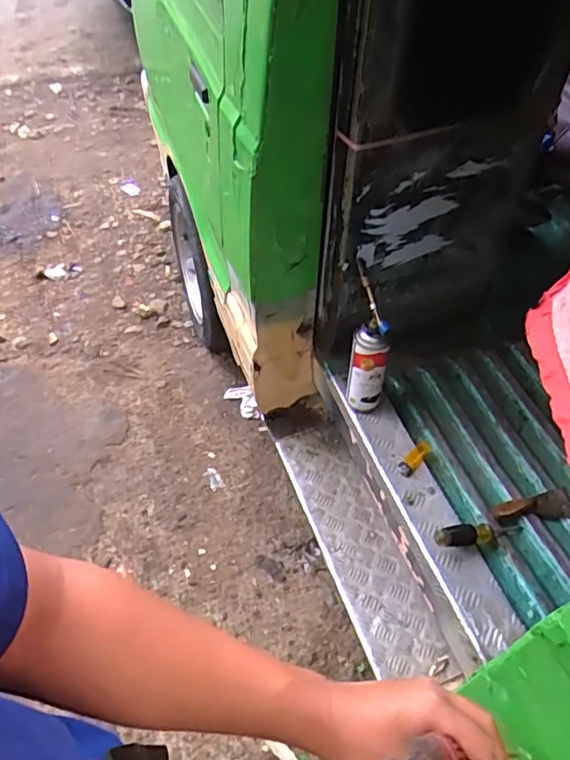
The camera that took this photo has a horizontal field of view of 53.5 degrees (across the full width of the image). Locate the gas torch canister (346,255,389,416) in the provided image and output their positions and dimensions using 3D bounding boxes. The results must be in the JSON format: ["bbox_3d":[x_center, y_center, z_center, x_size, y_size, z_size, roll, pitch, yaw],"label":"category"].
[{"bbox_3d":[0.149,-0.062,1.019,0.059,0.271,0.100,-5,29,-8],"label":"gas torch canister"}]

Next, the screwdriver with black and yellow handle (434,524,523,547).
[{"bbox_3d":[0.319,0.256,0.935,0.176,0.033,0.030,4,48,-24],"label":"screwdriver with black and yellow handle"}]

